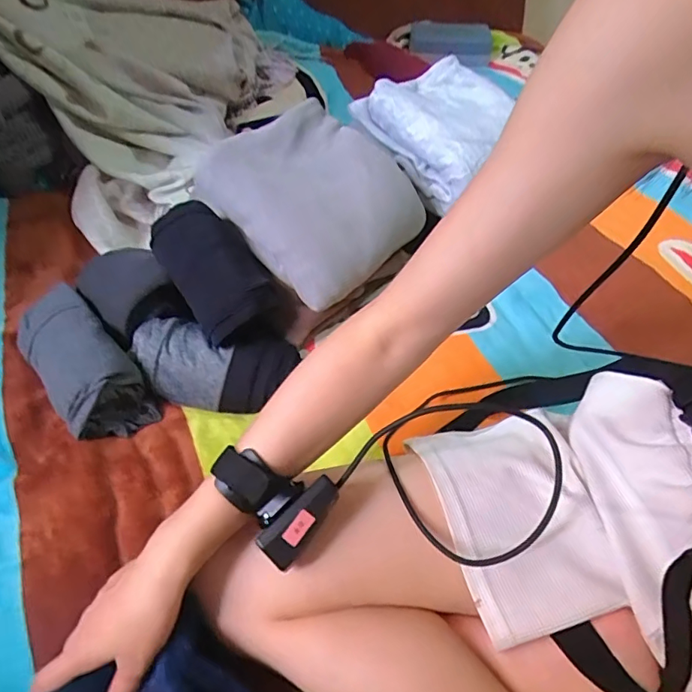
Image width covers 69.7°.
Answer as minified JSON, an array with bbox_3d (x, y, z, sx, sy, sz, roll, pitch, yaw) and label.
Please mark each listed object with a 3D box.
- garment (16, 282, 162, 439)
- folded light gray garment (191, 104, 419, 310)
[{"bbox_3d":[-0.309,0.017,0.572,0.184,0.073,0.096,36,54,26],"label":"garment"},{"bbox_3d":[-0.031,-0.204,0.664,0.244,0.050,0.249,46,61,1],"label":"folded light gray garment"}]

